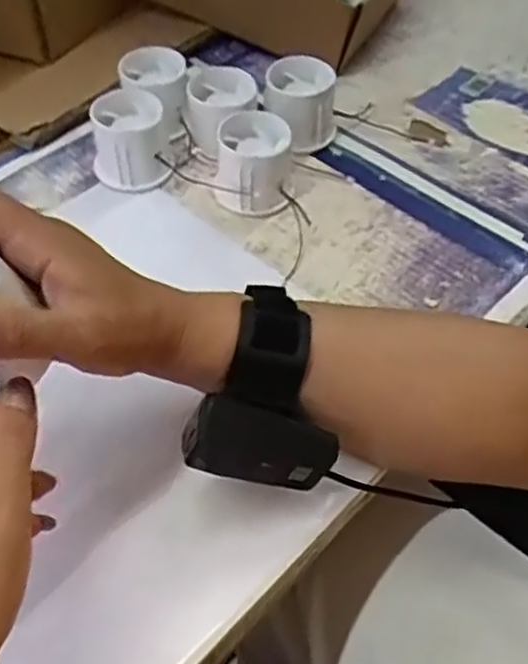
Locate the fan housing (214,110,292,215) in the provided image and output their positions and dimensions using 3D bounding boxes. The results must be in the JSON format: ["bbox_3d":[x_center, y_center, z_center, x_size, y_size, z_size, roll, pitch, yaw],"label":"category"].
[{"bbox_3d":[-0.007,-0.119,0.492,0.055,0.050,0.059,-2,52,-1],"label":"fan housing"}]

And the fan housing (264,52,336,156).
[{"bbox_3d":[0.027,-0.171,0.531,0.055,0.052,0.053,2,52,2],"label":"fan housing"}]

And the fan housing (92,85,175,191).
[{"bbox_3d":[-0.096,-0.137,0.505,0.057,0.050,0.054,-9,52,-7],"label":"fan housing"}]

